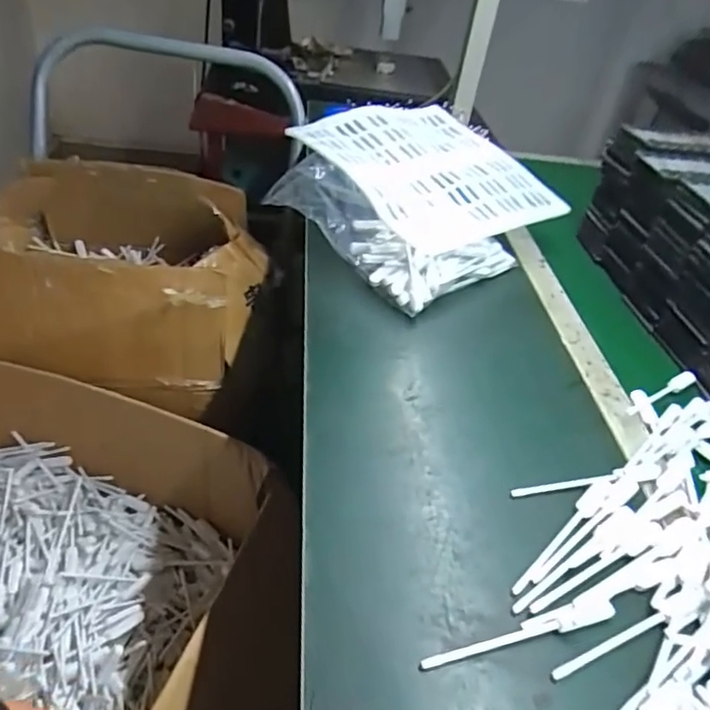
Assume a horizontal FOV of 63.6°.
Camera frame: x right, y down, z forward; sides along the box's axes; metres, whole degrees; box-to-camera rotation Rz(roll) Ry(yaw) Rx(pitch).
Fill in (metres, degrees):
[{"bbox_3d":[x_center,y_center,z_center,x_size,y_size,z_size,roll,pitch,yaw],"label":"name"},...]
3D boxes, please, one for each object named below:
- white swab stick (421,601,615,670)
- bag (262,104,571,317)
[{"bbox_3d":[0.115,0.191,0.390,0.146,0.008,0.012,-7,42,-18],"label":"white swab stick"},{"bbox_3d":[0.093,-0.233,0.802,0.338,0.075,0.322,-32,66,-26],"label":"bag"}]

